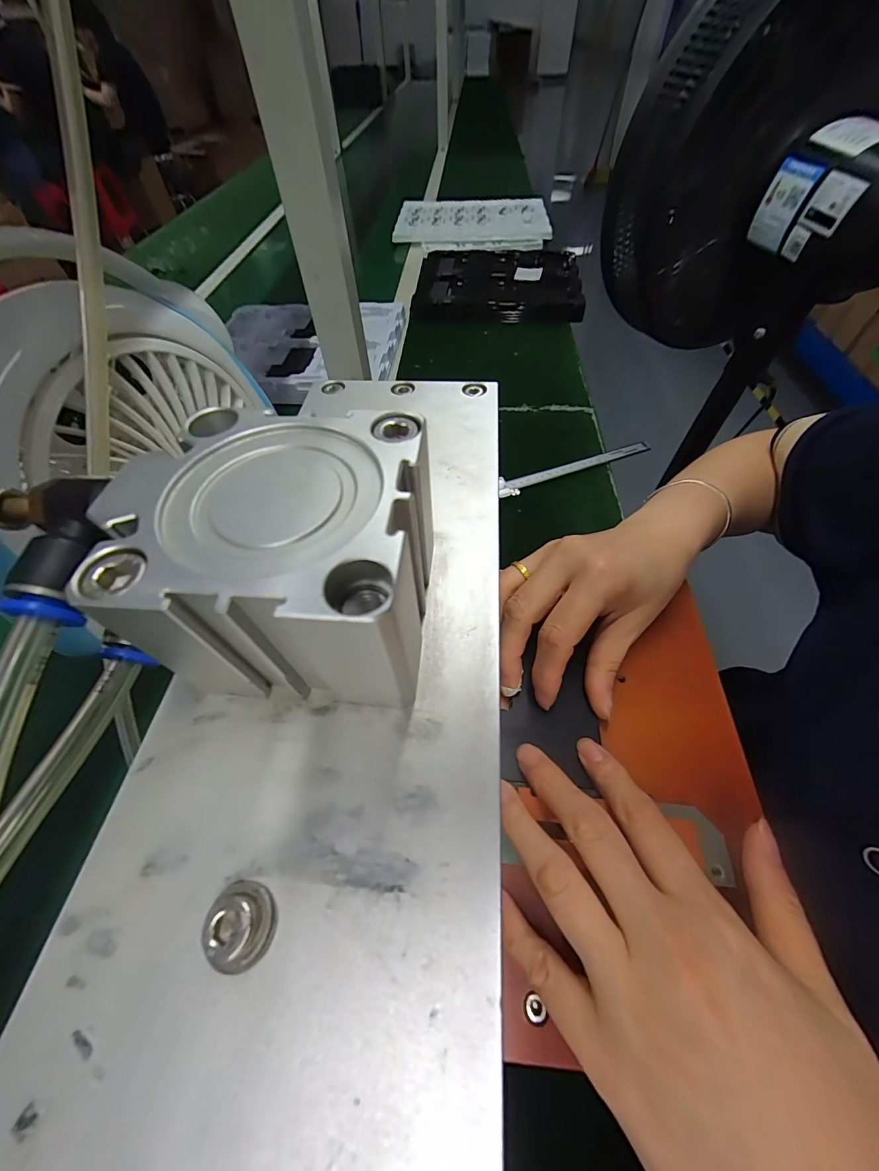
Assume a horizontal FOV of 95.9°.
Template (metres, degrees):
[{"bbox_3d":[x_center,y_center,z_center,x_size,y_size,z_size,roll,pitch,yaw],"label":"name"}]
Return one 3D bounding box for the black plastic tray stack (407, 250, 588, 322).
[{"bbox_3d":[0.117,-0.621,0.810,0.313,0.038,0.344,4,56,4],"label":"black plastic tray stack"}]

